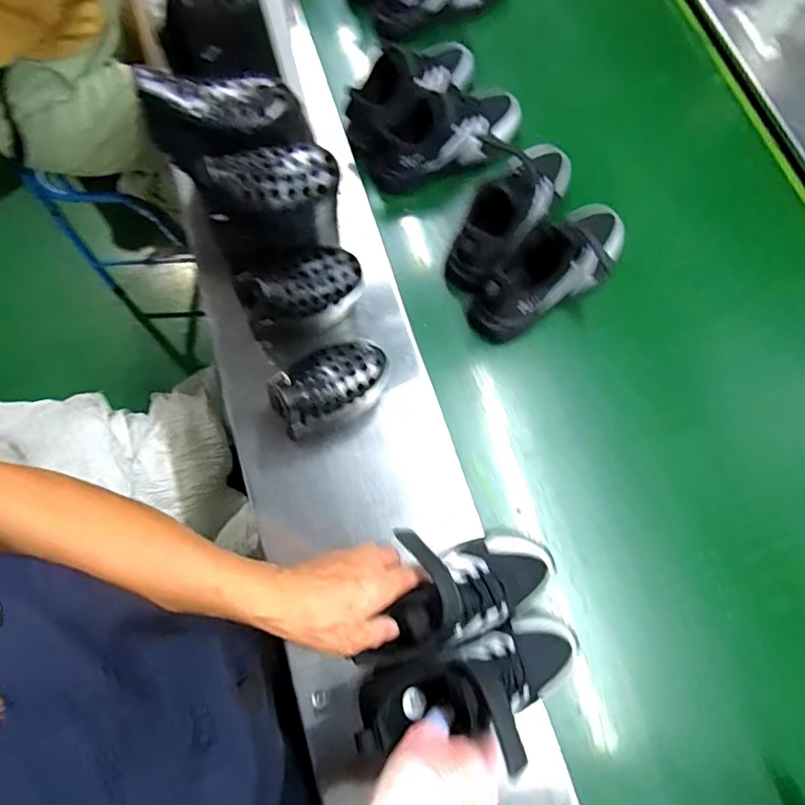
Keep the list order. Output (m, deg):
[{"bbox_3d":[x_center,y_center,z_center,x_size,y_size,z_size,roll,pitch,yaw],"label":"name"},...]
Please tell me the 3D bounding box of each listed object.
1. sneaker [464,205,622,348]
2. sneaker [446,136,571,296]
[{"bbox_3d":[0.184,-0.165,0.631,0.220,0.109,0.082,-36,77,-7],"label":"sneaker"},{"bbox_3d":[0.128,-0.247,0.652,0.104,0.094,0.233,31,78,10],"label":"sneaker"}]

